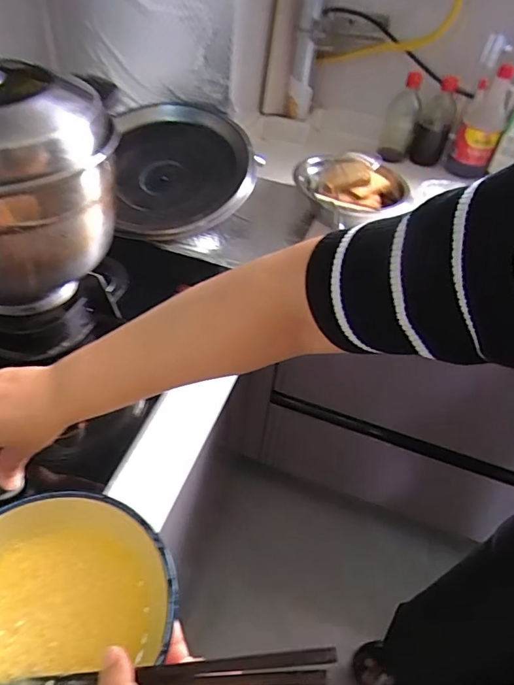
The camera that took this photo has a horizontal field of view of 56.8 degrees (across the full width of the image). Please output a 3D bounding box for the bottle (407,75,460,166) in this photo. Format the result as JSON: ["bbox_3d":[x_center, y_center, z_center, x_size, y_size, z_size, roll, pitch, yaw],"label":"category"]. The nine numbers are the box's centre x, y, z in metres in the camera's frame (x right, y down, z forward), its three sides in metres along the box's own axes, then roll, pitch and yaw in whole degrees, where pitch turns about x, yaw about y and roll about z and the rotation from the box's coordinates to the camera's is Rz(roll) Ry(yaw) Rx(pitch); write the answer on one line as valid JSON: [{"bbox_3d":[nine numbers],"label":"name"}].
[{"bbox_3d":[0.384,-0.475,1.022,0.072,0.172,0.066,19,47,11],"label":"bottle"}]

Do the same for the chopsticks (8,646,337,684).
[{"bbox_3d":[-0.057,0.202,0.288,0.210,0.006,0.017,-12,45,12],"label":"chopsticks"}]

